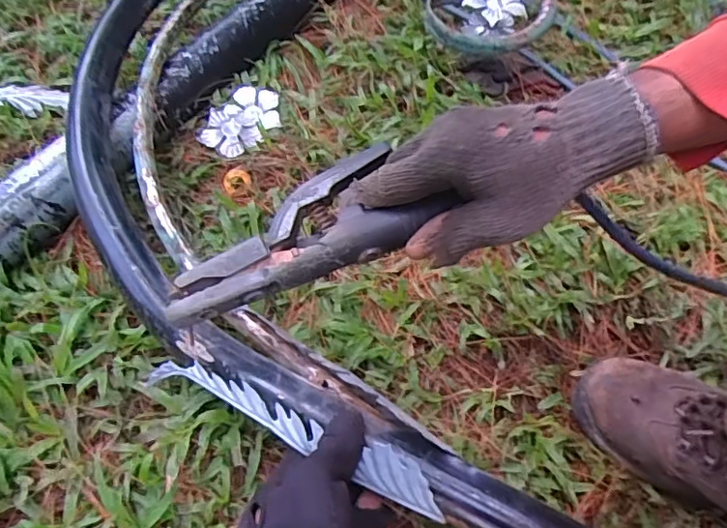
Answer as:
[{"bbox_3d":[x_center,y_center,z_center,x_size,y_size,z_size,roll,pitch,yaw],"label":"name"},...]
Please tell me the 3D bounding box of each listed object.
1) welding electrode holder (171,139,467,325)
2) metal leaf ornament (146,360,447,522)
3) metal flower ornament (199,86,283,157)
[{"bbox_3d":[-0.045,-0.017,0.400,0.193,0.025,0.068,-27,60,-5],"label":"welding electrode holder"},{"bbox_3d":[-0.052,0.123,0.443,0.246,0.039,0.031,22,58,14],"label":"metal leaf ornament"},{"bbox_3d":[-0.157,-0.190,0.742,0.079,0.012,0.111,31,57,17],"label":"metal flower ornament"}]

